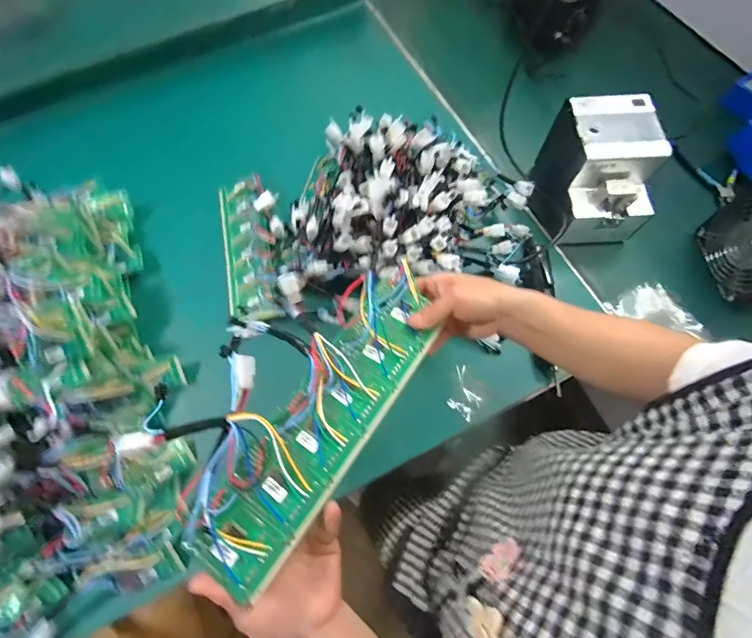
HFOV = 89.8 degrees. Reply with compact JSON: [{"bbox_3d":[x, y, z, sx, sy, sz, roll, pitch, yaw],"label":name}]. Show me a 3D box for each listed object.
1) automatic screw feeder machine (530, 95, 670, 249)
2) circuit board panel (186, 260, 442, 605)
[{"bbox_3d":[0.356,-0.235,0.628,0.139,0.172,0.180,-1,68,0],"label":"automatic screw feeder machine"},{"bbox_3d":[-0.036,0.076,0.332,0.078,0.027,0.289,31,67,12],"label":"circuit board panel"}]

